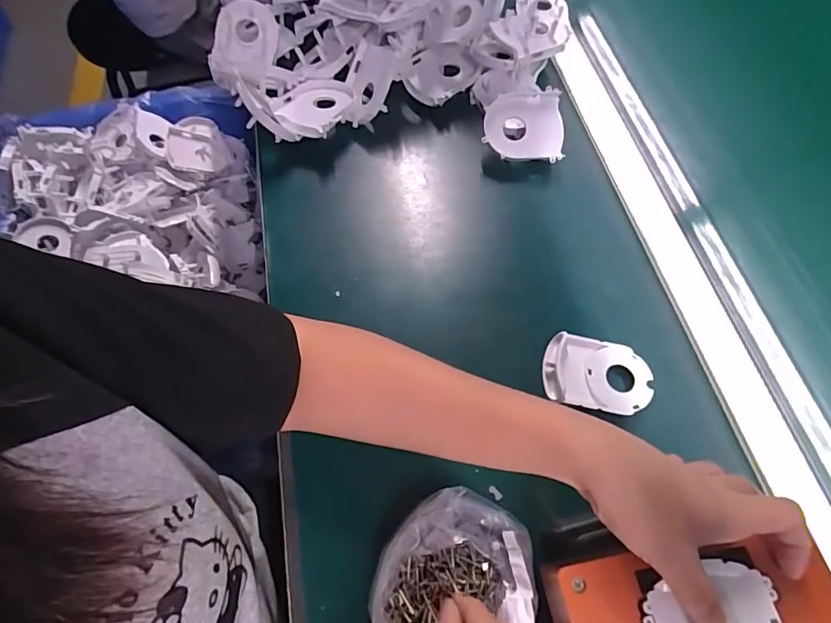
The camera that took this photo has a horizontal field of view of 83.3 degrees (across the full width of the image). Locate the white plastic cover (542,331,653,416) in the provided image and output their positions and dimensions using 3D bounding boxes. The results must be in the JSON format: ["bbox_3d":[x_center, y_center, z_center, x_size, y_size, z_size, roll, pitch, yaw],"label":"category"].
[{"bbox_3d":[0.148,0.050,0.379,0.084,0.010,0.057,11,64,6],"label":"white plastic cover"}]

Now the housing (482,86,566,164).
[{"bbox_3d":[0.110,-0.187,0.474,0.079,0.022,0.067,3,91,1],"label":"housing"}]

